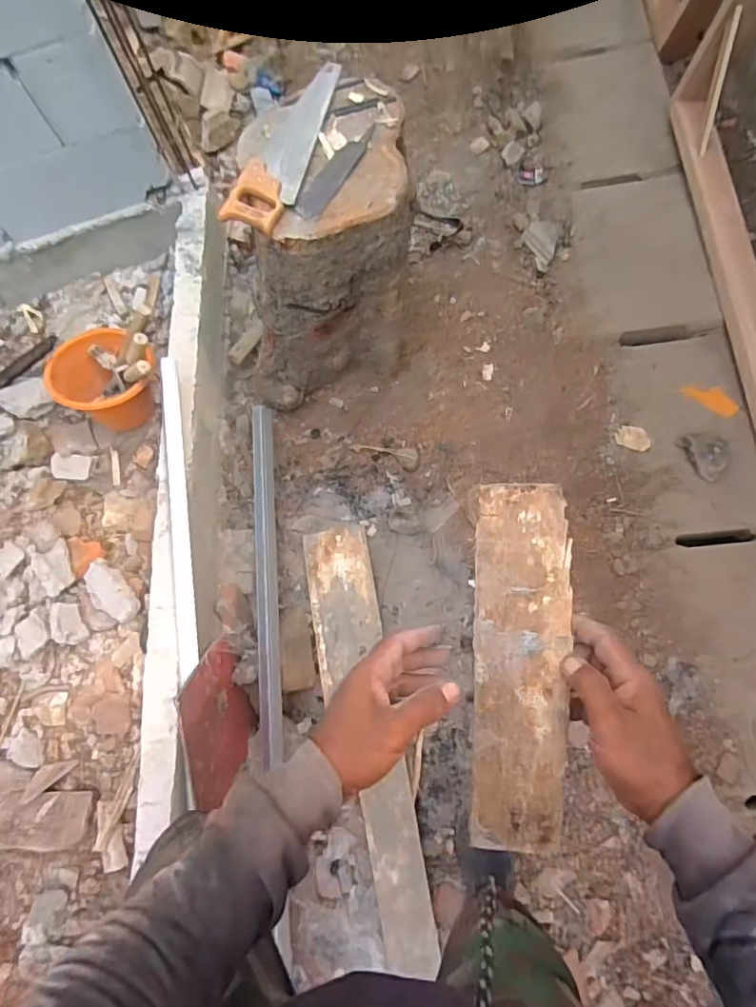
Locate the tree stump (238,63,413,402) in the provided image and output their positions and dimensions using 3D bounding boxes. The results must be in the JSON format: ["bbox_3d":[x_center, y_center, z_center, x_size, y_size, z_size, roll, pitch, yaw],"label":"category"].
[{"bbox_3d":[-0.121,-0.587,1.333,0.395,0.543,0.559,14,74,10],"label":"tree stump"}]

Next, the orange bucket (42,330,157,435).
[{"bbox_3d":[-0.707,-0.332,1.471,0.243,0.178,0.225,0,71,-1],"label":"orange bucket"}]

